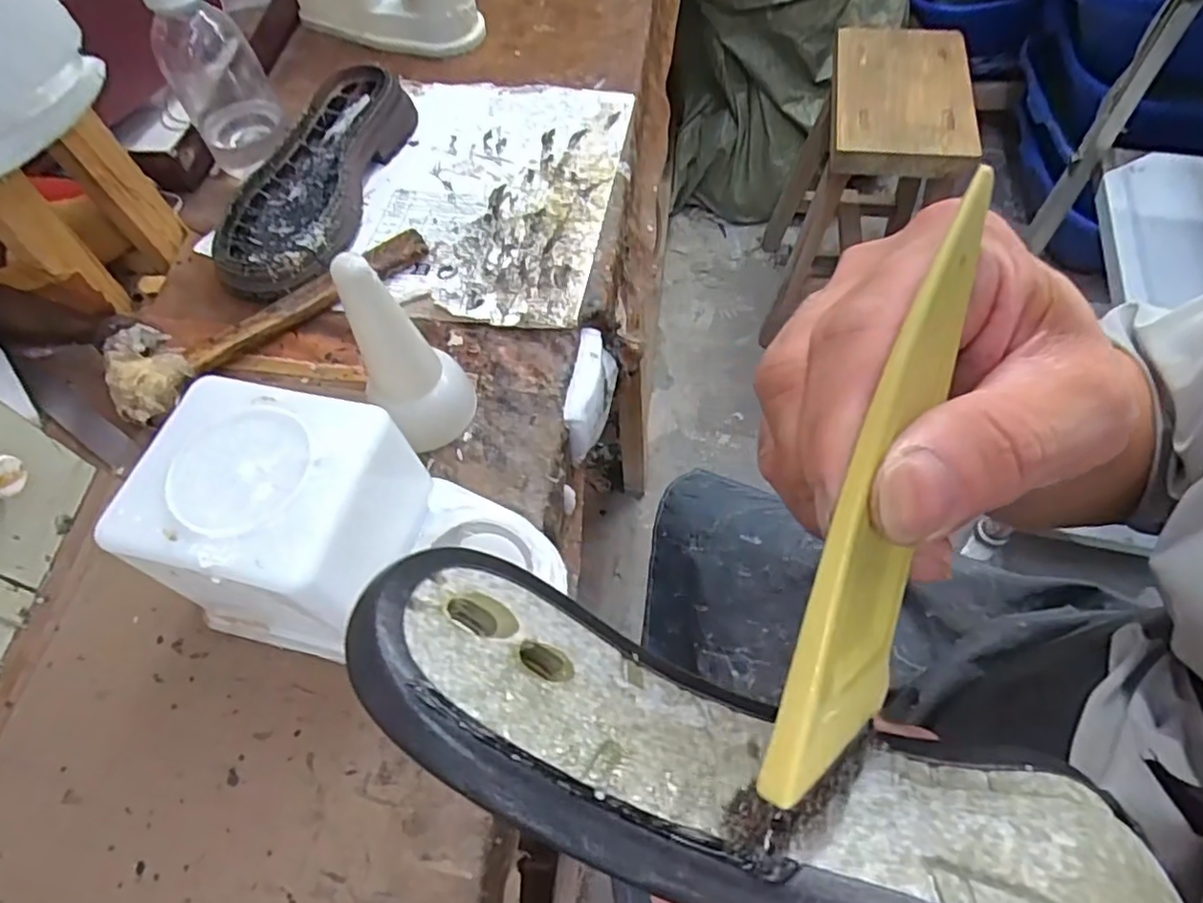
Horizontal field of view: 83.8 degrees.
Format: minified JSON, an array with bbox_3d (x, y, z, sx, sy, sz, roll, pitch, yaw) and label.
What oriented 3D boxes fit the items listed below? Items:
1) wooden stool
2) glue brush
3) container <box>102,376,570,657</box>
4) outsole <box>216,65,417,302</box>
[{"bbox_3d":[0.441,-0.436,1.184,0.223,0.470,0.304,7,60,8],"label":"wooden stool"},{"bbox_3d":[0.060,0.013,0.137,0.006,0.032,0.137,13,80,53],"label":"glue brush"},{"bbox_3d":[-0.128,0.053,0.351,0.186,0.118,0.114,10,60,9],"label":"container"},{"bbox_3d":[-0.239,-0.233,0.567,0.096,0.036,0.262,8,60,8],"label":"outsole"}]

